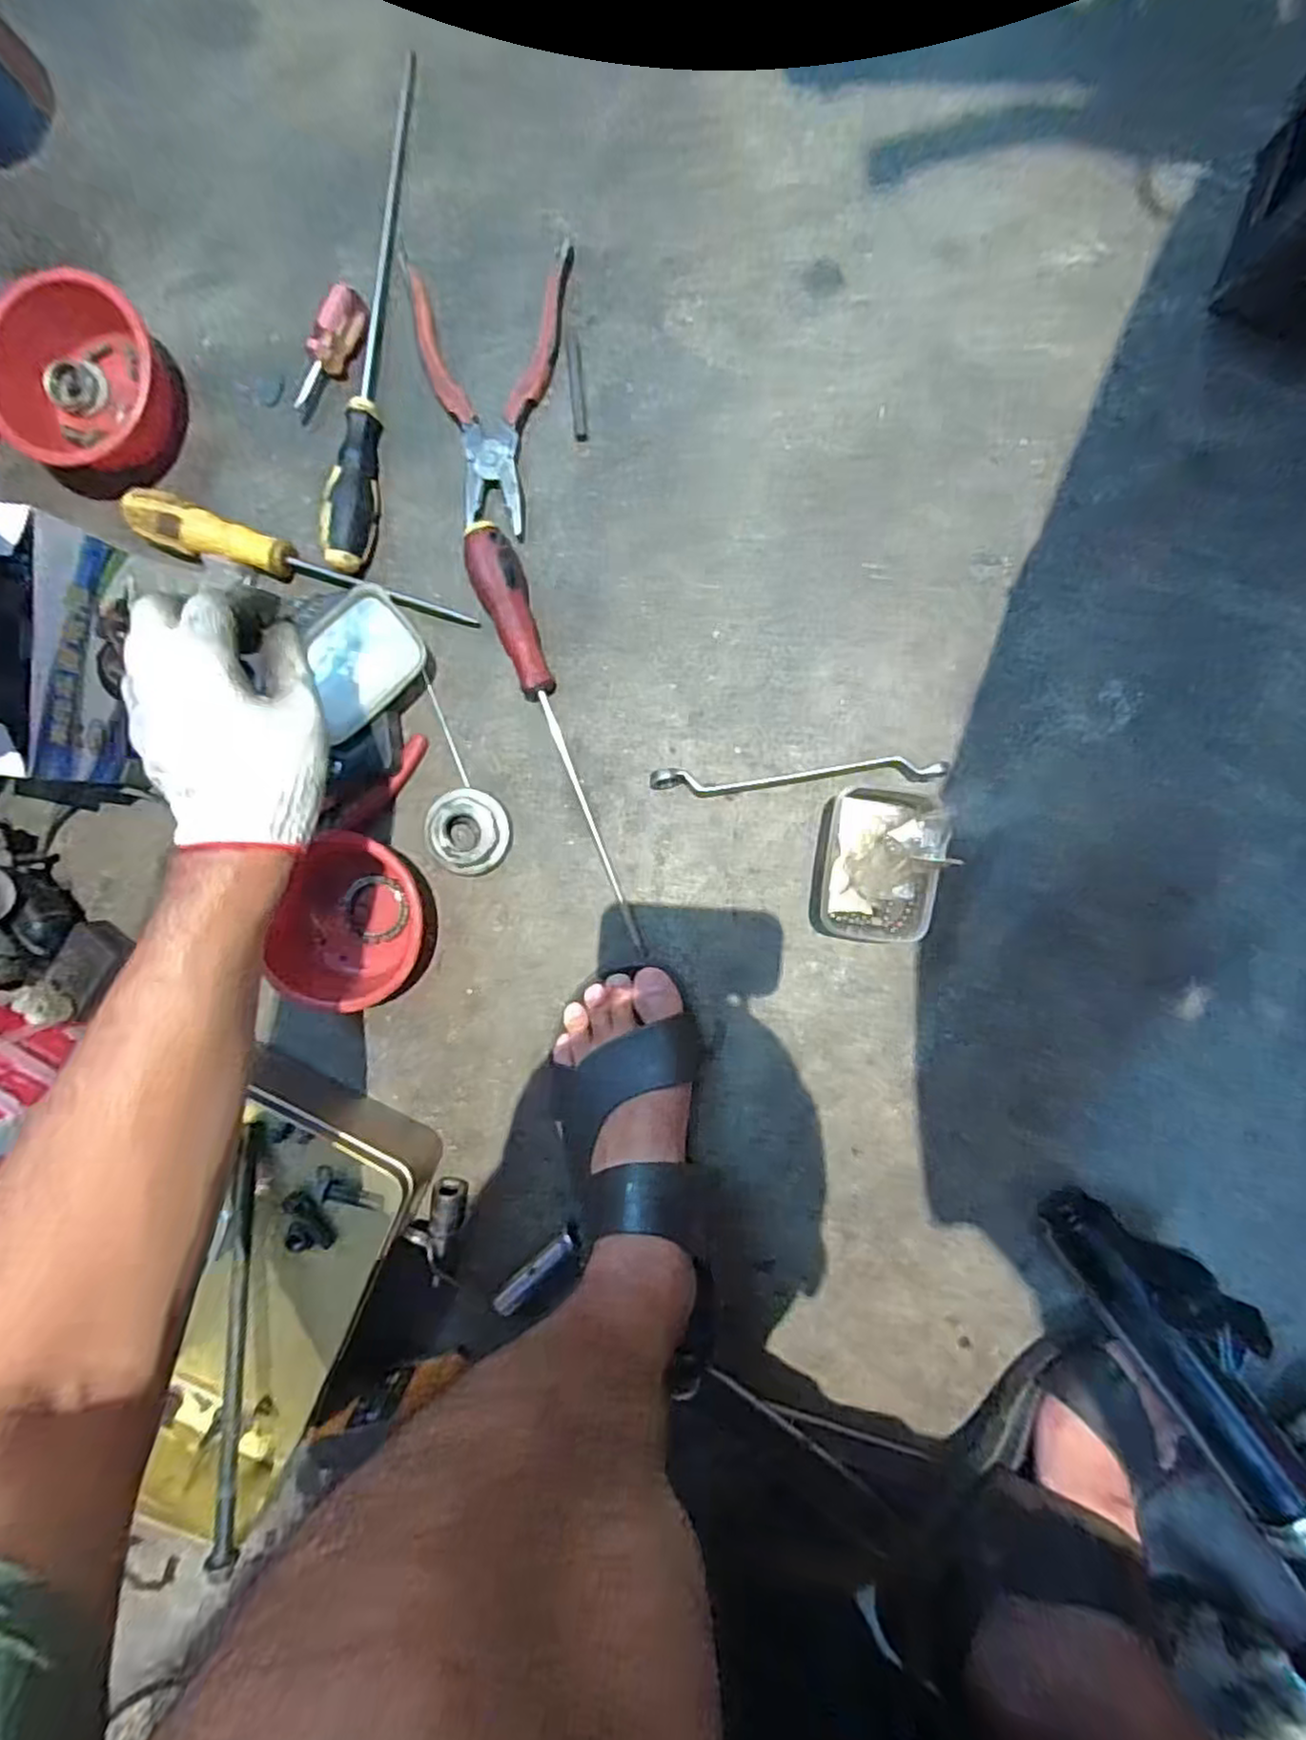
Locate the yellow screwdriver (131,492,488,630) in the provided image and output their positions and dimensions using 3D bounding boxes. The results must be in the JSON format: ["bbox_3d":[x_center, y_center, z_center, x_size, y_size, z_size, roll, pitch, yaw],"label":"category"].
[{"bbox_3d":[-0.244,-0.204,0.486,0.241,0.029,0.035,22,95,2],"label":"yellow screwdriver"}]

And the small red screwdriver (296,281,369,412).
[{"bbox_3d":[-0.217,-0.350,0.478,0.022,0.024,0.079,32,95,1],"label":"small red screwdriver"}]

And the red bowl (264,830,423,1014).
[{"bbox_3d":[-0.216,0.042,0.496,0.111,0.046,0.107,0,93,4],"label":"red bowl"}]

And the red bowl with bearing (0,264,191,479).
[{"bbox_3d":[-0.387,-0.332,0.477,0.116,0.047,0.112,0,93,4],"label":"red bowl with bearing"}]

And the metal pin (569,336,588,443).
[{"bbox_3d":[-0.050,-0.323,0.475,0.009,0.004,0.068,-4,93,4],"label":"metal pin"}]

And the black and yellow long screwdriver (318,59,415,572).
[{"bbox_3d":[-0.186,-0.369,0.472,0.026,0.029,0.330,8,94,3],"label":"black and yellow long screwdriver"}]

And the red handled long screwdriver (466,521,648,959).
[{"bbox_3d":[-0.058,-0.087,0.479,0.029,0.035,0.301,-22,92,5],"label":"red handled long screwdriver"}]

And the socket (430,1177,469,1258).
[{"bbox_3d":[-0.151,0.253,0.519,0.024,0.020,0.051,6,94,3],"label":"socket"}]

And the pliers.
[{"bbox_3d":[-0.120,-0.328,0.478,0.106,0.010,0.181,8,94,3],"label":"pliers"}]

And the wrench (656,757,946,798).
[{"bbox_3d":[0.096,-0.063,0.476,0.192,0.015,0.019,-2,93,4],"label":"wrench"}]

